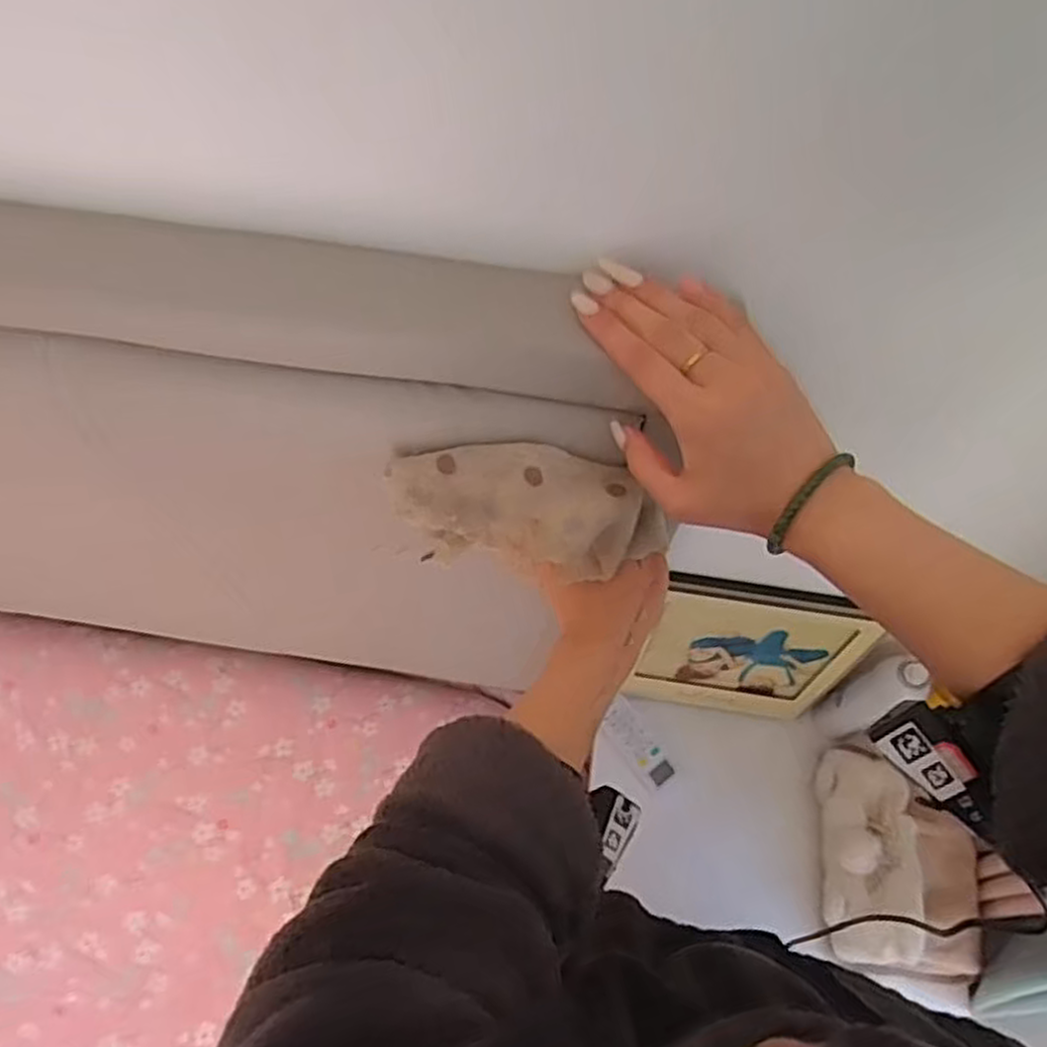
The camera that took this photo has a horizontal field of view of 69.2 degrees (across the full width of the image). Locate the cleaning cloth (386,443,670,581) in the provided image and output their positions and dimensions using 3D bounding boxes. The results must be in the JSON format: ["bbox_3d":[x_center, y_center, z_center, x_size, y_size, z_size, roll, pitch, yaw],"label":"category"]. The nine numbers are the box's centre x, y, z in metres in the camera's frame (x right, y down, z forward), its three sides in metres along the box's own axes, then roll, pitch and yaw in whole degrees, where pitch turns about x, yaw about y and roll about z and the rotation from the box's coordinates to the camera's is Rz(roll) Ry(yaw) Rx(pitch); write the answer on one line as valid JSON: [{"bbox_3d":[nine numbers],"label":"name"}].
[{"bbox_3d":[0.000,-0.002,0.473,0.182,0.098,0.043,9,25,1],"label":"cleaning cloth"}]

